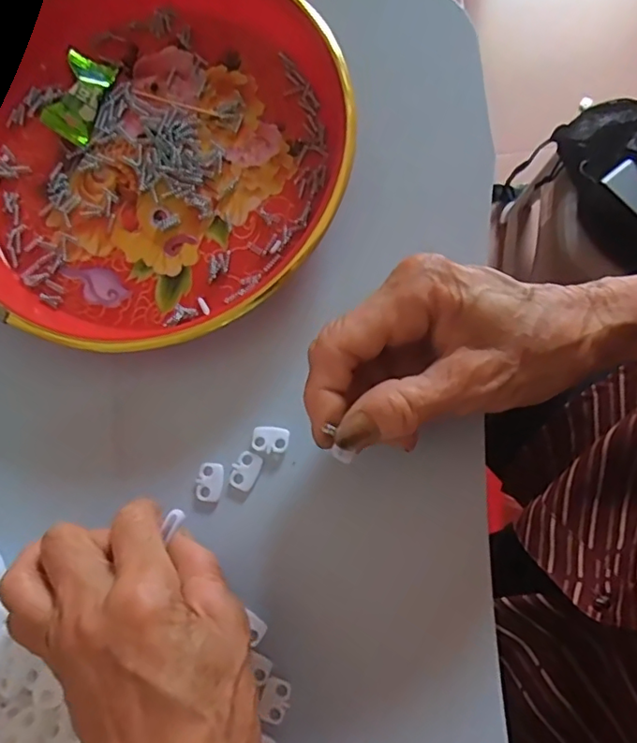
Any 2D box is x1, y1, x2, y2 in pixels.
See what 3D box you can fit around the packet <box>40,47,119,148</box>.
[{"bbox_3d":[-0.134,-0.156,0.313,0.027,0.014,0.050,19,80,10],"label":"packet"}]

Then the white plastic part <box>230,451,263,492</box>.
[{"bbox_3d":[-0.035,0.048,0.272,0.013,0.004,0.018,30,82,11],"label":"white plastic part"}]

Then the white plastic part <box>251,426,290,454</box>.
[{"bbox_3d":[-0.023,0.033,0.274,0.018,0.004,0.013,11,79,8],"label":"white plastic part"}]

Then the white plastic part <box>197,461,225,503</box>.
[{"bbox_3d":[-0.053,0.054,0.273,0.012,0.004,0.019,11,79,8],"label":"white plastic part"}]

